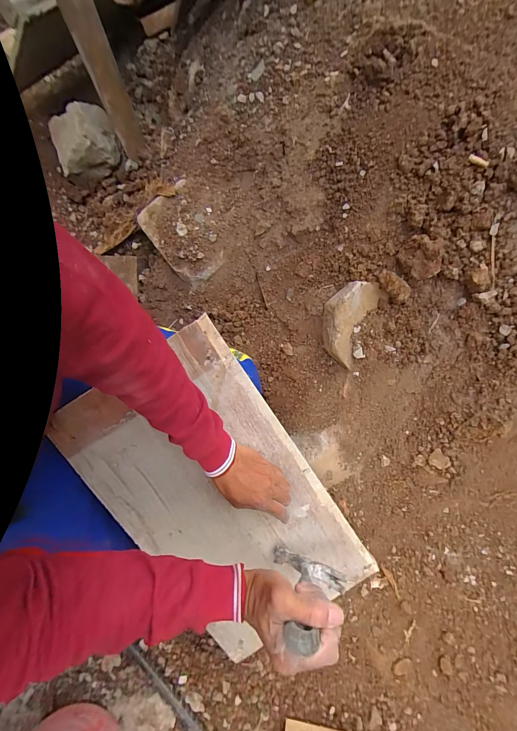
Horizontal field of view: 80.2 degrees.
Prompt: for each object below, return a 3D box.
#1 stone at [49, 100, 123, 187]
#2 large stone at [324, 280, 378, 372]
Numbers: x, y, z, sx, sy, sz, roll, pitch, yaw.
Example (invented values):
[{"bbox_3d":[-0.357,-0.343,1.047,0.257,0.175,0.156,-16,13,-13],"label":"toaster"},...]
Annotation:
[{"bbox_3d":[-0.486,-0.625,0.846,0.177,0.129,0.151,-19,73,-5],"label":"stone"},{"bbox_3d":[0.152,-0.080,0.543,0.081,0.044,0.147,21,101,8],"label":"large stone"}]

